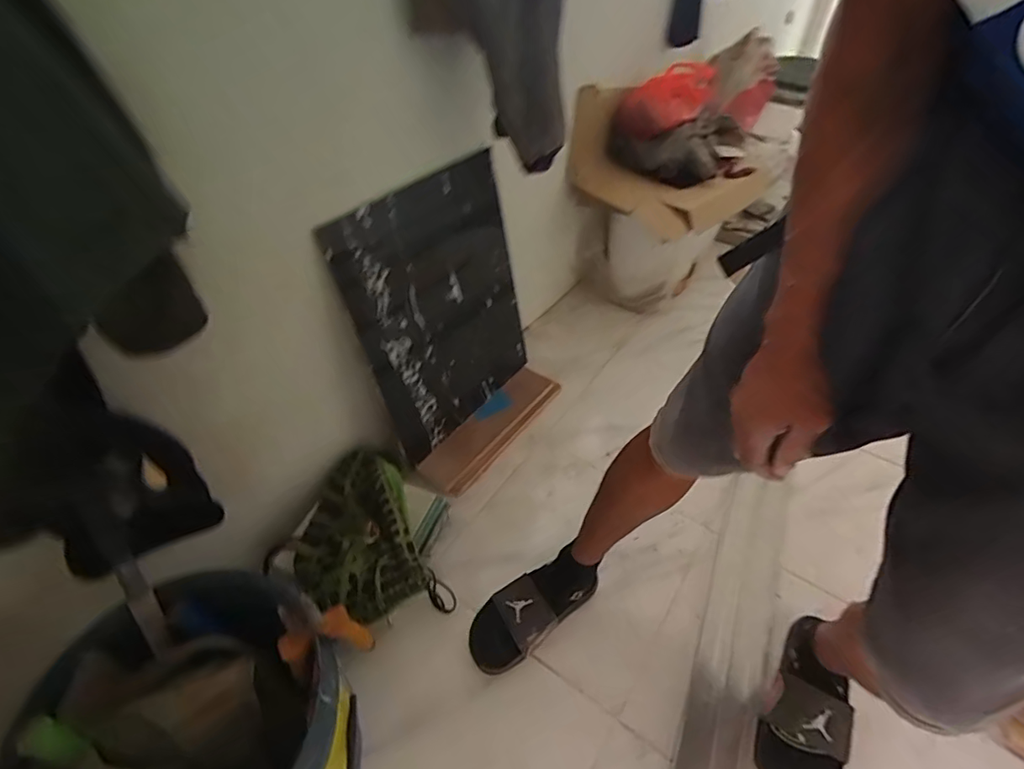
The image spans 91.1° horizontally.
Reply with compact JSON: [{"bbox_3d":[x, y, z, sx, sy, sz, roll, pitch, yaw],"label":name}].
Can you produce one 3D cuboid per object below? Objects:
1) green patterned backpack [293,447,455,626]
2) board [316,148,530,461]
[{"bbox_3d":[-0.290,0.273,0.937,0.225,0.097,0.356,-20,46,-19],"label":"green patterned backpack"},{"bbox_3d":[-0.132,-0.150,1.047,0.016,0.524,0.418,20,47,34],"label":"board"}]

